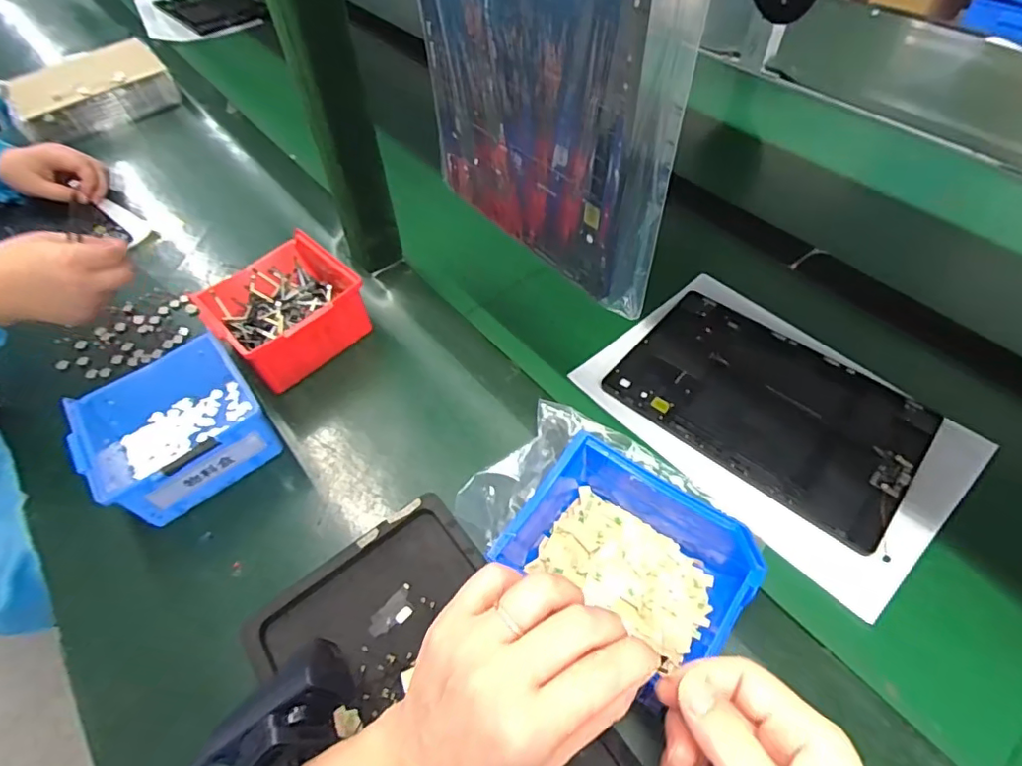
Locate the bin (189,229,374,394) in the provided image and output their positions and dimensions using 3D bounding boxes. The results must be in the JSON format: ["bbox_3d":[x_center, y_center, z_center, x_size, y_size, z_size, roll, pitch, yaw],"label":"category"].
[{"bbox_3d":[-0.222,-0.076,0.533,0.127,0.073,0.166,-31,57,-21],"label":"bin"}]

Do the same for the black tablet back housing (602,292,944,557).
[{"bbox_3d":[0.218,0.015,0.467,0.232,0.011,0.162,33,59,25],"label":"black tablet back housing"}]

